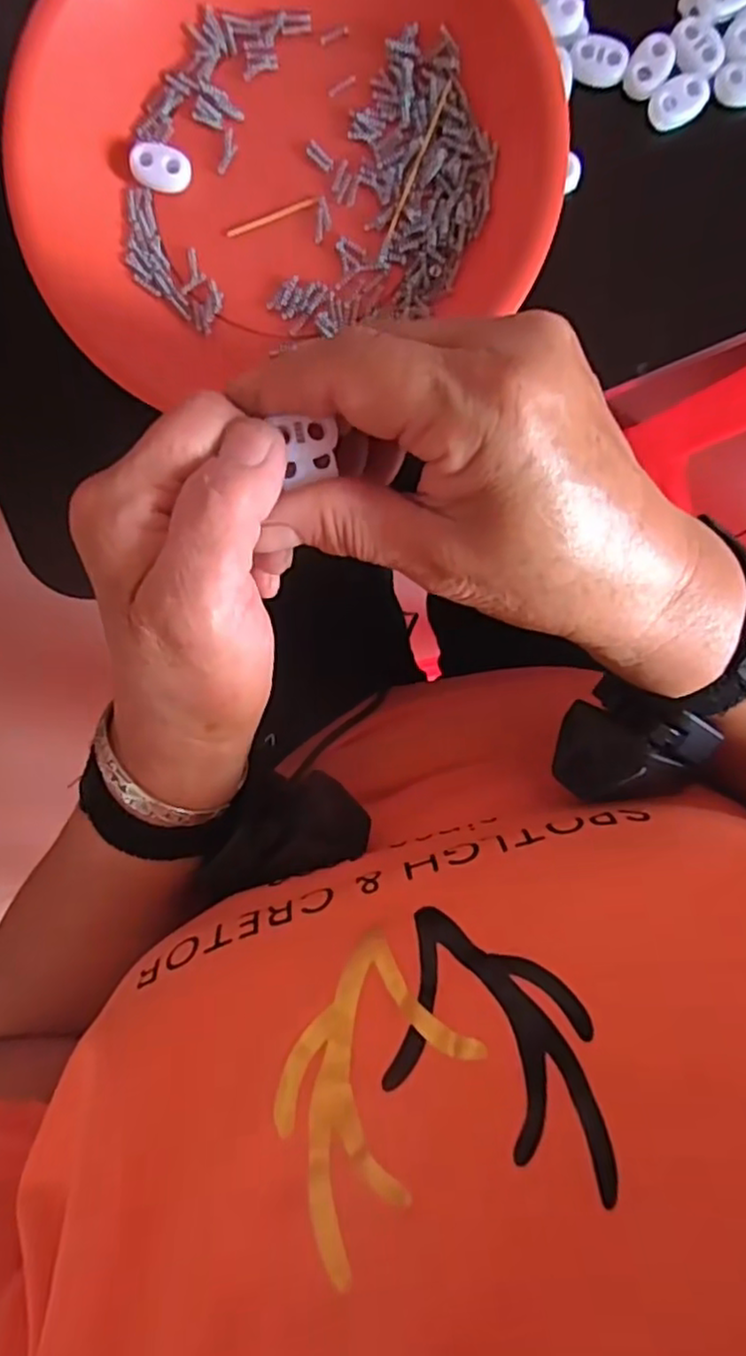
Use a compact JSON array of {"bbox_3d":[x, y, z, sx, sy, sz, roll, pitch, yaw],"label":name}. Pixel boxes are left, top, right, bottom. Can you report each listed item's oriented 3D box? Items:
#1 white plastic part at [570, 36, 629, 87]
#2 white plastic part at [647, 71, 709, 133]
[{"bbox_3d":[0.085,-0.231,0.259,0.021,0.005,0.013,6,94,0],"label":"white plastic part"},{"bbox_3d":[0.115,-0.216,0.259,0.022,0.004,0.016,-36,93,3],"label":"white plastic part"}]

